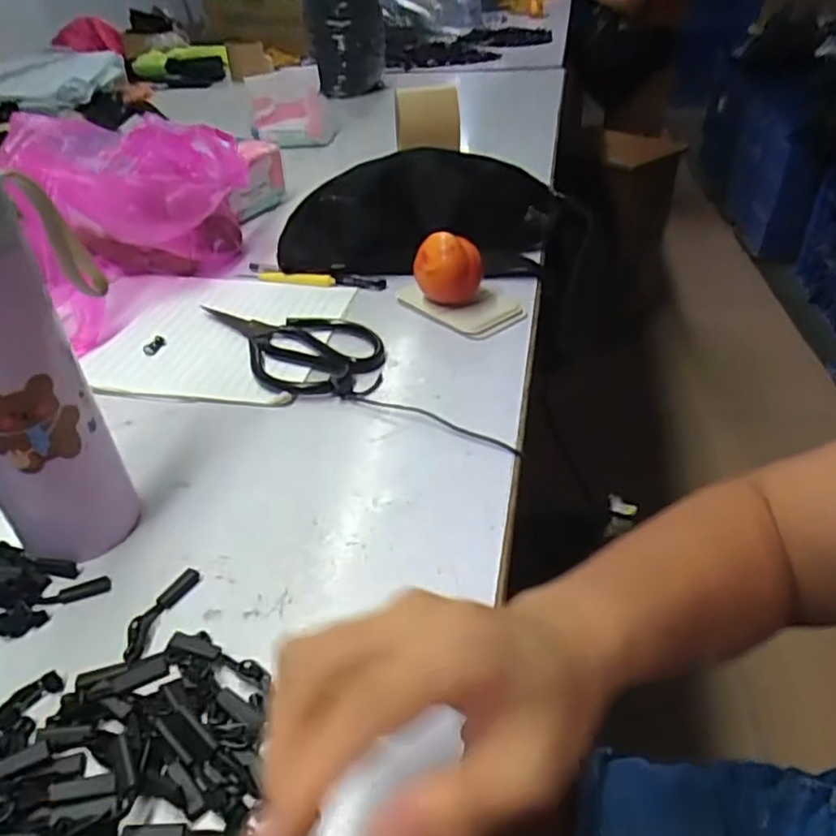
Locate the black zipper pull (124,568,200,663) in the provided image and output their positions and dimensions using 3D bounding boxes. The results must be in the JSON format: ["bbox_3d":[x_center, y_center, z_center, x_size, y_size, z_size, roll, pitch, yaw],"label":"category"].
[{"bbox_3d":[-0.130,0.097,0.321,0.013,0.005,0.054,13,40,17],"label":"black zipper pull"}]

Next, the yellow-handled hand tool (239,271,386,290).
[{"bbox_3d":[-0.101,-0.131,0.613,0.140,0.016,0.013,6,38,9],"label":"yellow-handled hand tool"}]

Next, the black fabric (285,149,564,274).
[{"bbox_3d":[0.004,-0.196,0.622,0.272,0.092,0.097,-1,38,0],"label":"black fabric"}]

